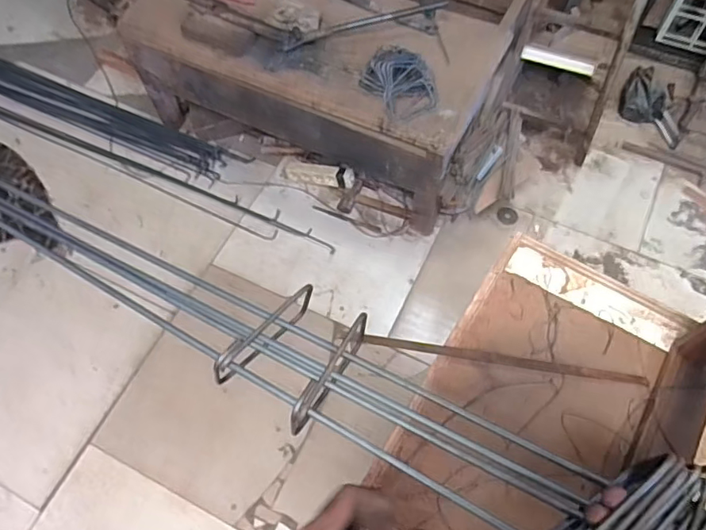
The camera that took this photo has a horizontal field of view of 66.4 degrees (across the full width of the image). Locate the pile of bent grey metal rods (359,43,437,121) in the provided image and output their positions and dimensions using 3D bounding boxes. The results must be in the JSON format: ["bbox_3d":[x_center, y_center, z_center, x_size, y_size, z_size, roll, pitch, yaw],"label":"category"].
[{"bbox_3d":[0.122,-0.465,1.357,0.155,0.066,0.215,-34,67,-14],"label":"pile of bent grey metal rods"}]

